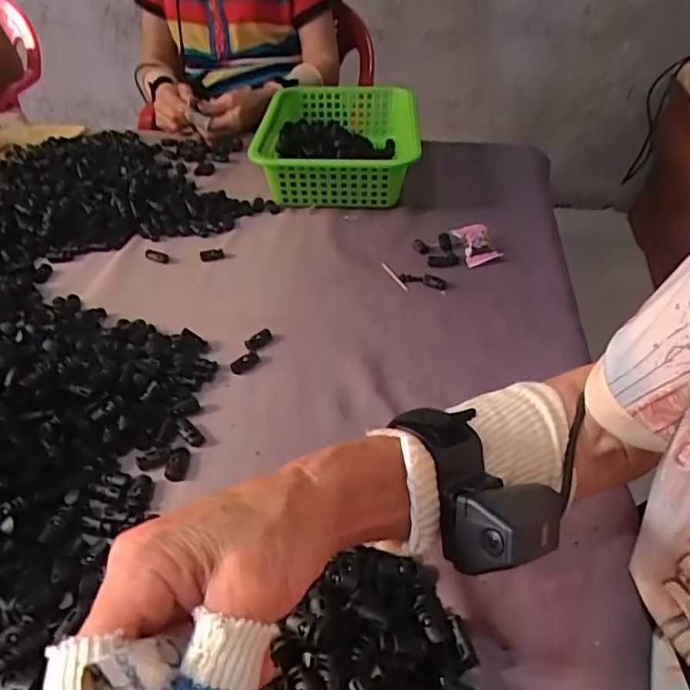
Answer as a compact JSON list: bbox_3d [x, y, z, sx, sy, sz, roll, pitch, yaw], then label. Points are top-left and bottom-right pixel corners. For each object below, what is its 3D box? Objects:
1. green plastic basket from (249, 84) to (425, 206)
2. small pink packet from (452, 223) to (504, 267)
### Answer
[{"bbox_3d":[-0.005,-0.302,0.837,0.212,0.092,0.330,3,41,4],"label":"green plastic basket"},{"bbox_3d":[0.159,-0.121,0.679,0.042,0.023,0.056,-11,42,-12],"label":"small pink packet"}]

